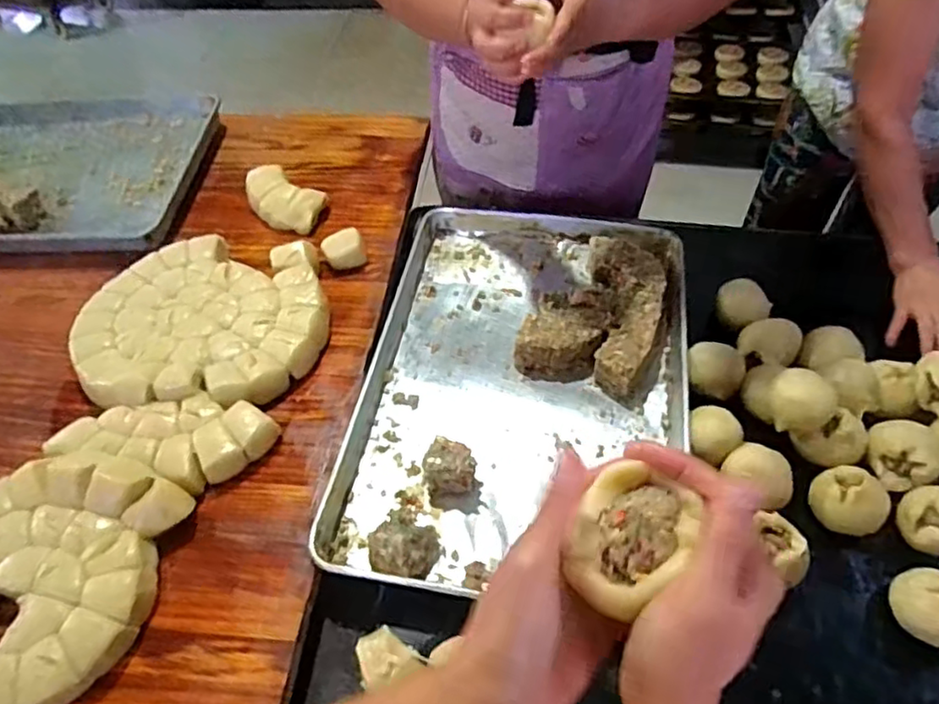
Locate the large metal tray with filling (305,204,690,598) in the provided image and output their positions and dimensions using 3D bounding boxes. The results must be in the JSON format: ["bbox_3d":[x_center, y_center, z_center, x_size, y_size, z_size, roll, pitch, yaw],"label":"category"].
[{"bbox_3d":[0.076,0.018,0.864,0.397,0.064,0.599,6,52,8],"label":"large metal tray with filling"}]

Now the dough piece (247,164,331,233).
[{"bbox_3d":[-0.309,-0.250,1.076,0.162,0.048,0.095,33,60,26],"label":"dough piece"}]

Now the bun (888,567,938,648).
[{"bbox_3d":[0.462,0.257,0.653,0.066,0.057,0.076,-22,53,-14],"label":"bun"}]

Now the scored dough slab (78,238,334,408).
[{"bbox_3d":[-0.359,-0.046,0.893,0.326,0.048,0.287,3,51,6],"label":"scored dough slab"}]

